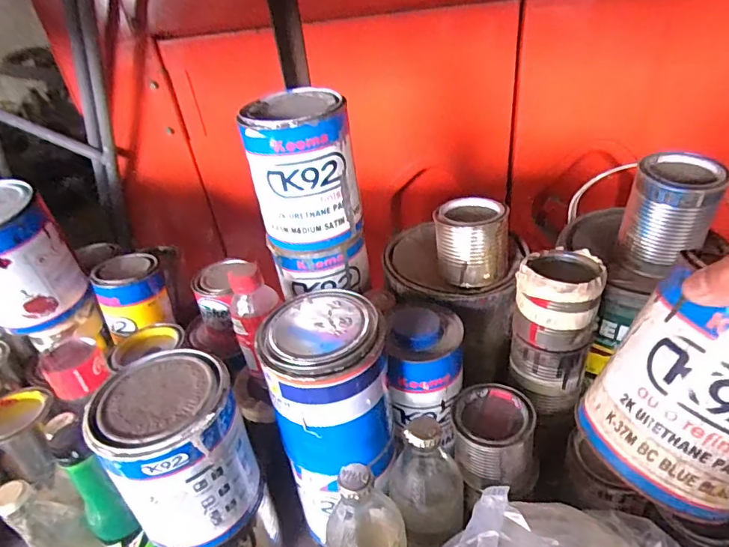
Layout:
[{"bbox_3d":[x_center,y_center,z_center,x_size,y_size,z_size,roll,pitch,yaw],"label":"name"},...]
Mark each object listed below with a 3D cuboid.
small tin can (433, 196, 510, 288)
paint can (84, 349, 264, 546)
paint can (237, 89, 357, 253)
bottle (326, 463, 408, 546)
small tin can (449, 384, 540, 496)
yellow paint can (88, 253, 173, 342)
[{"bbox_3d":[0.113,-0.034,0.505,0.075,0.067,0.069,-2,37,7],"label":"small tin can"},{"bbox_3d":[-0.145,0.143,0.394,0.097,0.127,0.096,-5,37,4],"label":"paint can"},{"bbox_3d":[-0.062,-0.104,0.488,0.108,0.128,0.096,-7,37,1],"label":"paint can"},{"bbox_3d":[0.004,0.234,0.397,0.062,0.169,0.070,-7,37,0],"label":"bottle"},{"bbox_3d":[0.125,0.155,0.455,0.083,0.063,0.085,-1,37,8],"label":"small tin can"},{"bbox_3d":[-0.258,0.024,0.548,0.071,0.069,0.069,-5,37,4],"label":"yellow paint can"}]

